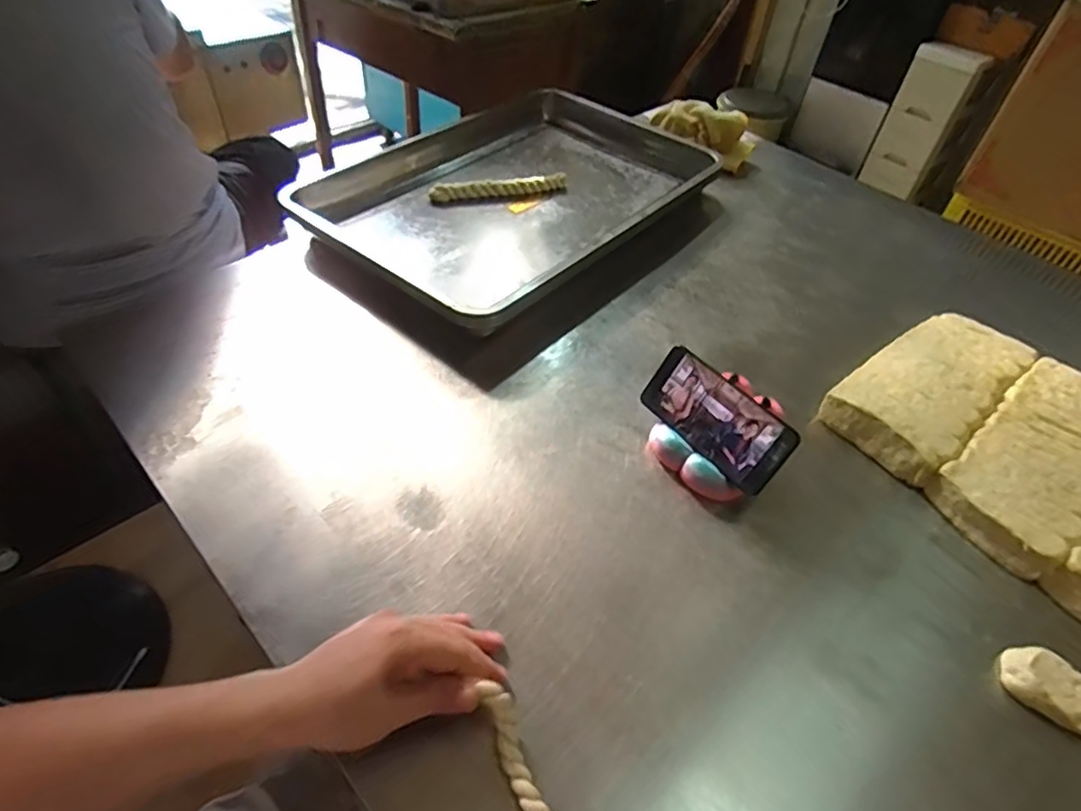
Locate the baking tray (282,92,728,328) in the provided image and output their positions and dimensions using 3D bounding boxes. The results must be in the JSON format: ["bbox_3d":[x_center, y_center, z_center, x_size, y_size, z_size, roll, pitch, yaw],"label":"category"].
[{"bbox_3d":[-0.022,-0.338,0.940,0.404,0.058,0.629,34,52,26],"label":"baking tray"}]

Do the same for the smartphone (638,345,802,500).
[{"bbox_3d":[0.173,0.011,0.612,0.009,0.074,0.158,8,31,-49],"label":"smartphone"}]

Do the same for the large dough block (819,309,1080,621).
[{"bbox_3d":[0.519,0.047,0.647,0.281,0.052,0.355,-28,54,-28],"label":"large dough block"}]

